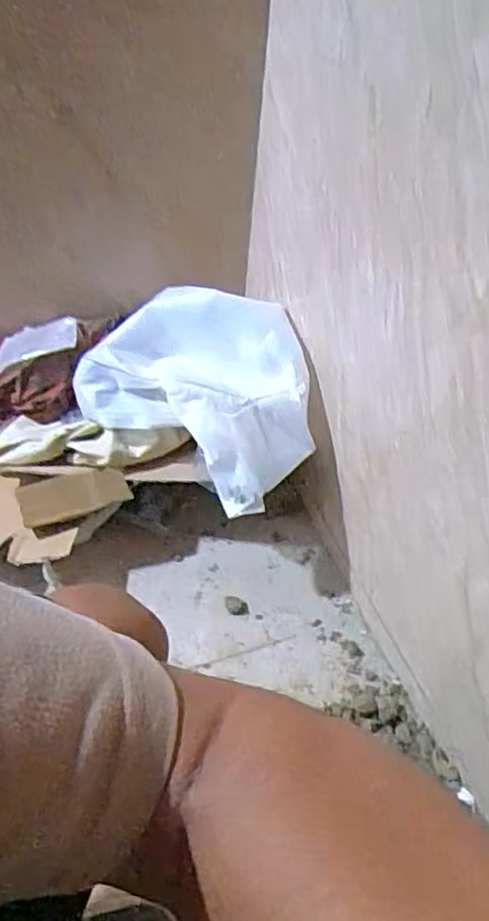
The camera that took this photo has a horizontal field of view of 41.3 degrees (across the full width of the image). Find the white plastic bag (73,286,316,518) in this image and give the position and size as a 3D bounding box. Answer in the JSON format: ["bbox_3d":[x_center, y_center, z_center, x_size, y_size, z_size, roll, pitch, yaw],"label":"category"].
[{"bbox_3d":[-0.043,-0.117,0.956,0.338,0.152,0.245,33,50,24],"label":"white plastic bag"}]

